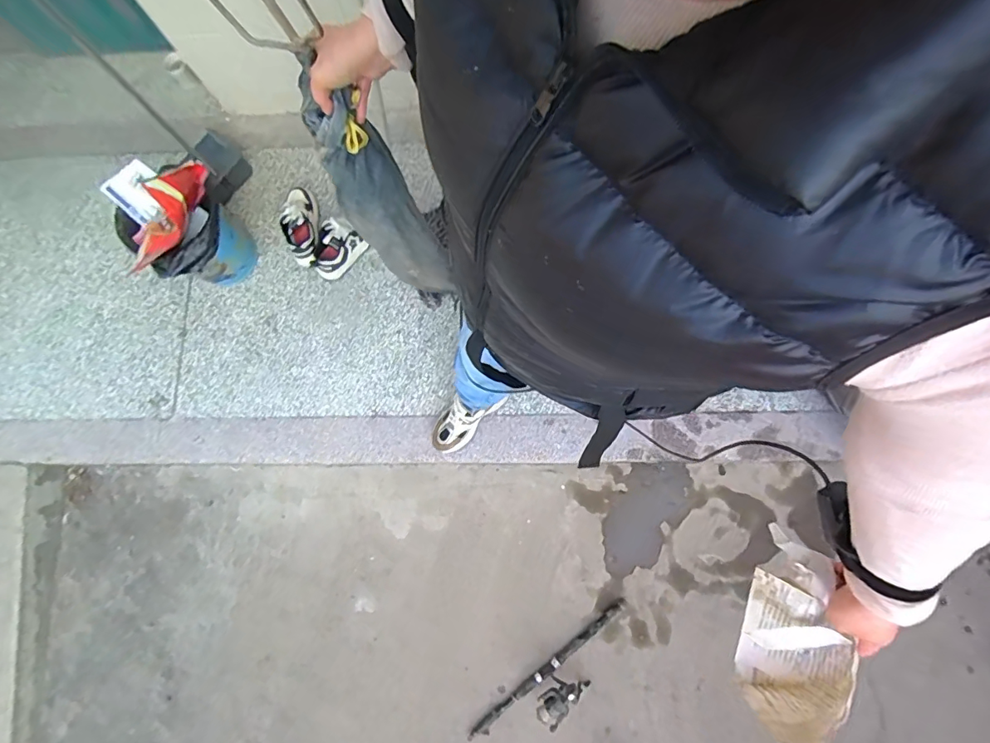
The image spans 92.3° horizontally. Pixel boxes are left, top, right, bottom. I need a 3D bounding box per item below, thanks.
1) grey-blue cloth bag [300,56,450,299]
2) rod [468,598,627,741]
[{"bbox_3d":[-0.177,-0.255,0.833,0.120,0.541,0.046,-19,73,3],"label":"grey-blue cloth bag"},{"bbox_3d":[0.175,0.855,1.282,0.555,0.105,0.120,-38,80,-6],"label":"rod"}]

